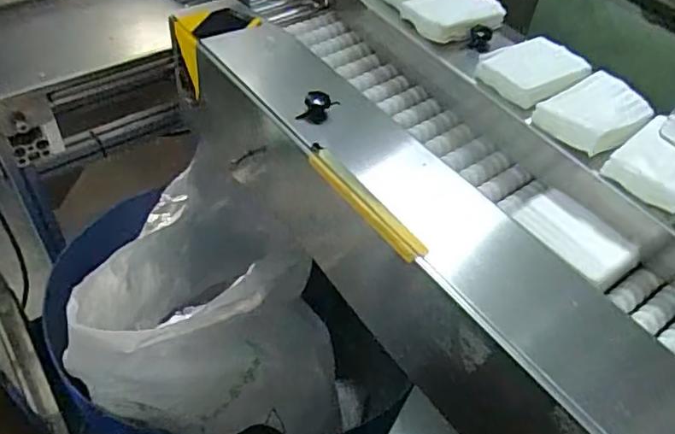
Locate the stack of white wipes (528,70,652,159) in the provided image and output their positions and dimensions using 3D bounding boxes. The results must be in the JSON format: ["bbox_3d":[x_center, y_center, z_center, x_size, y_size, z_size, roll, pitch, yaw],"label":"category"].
[{"bbox_3d":[0.256,-0.103,0.587,0.102,0.027,0.078,-27,57,-25],"label":"stack of white wipes"}]

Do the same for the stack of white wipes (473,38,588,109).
[{"bbox_3d":[0.203,-0.151,0.625,0.085,0.028,0.082,-29,58,-27],"label":"stack of white wipes"}]

